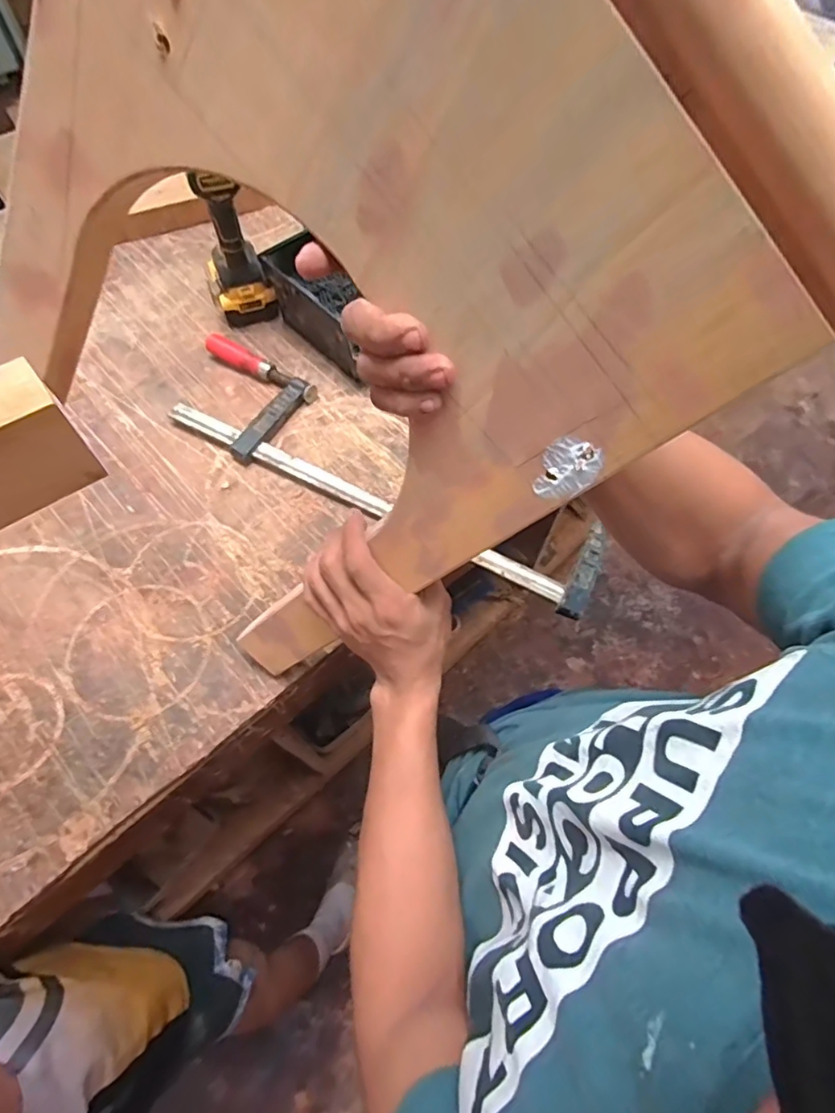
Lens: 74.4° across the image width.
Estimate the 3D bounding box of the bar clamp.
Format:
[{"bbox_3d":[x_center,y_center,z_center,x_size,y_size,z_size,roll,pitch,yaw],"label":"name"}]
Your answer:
[{"bbox_3d":[-0.048,-0.117,0.713,0.600,0.027,0.148,26,65,10],"label":"bar clamp"}]

